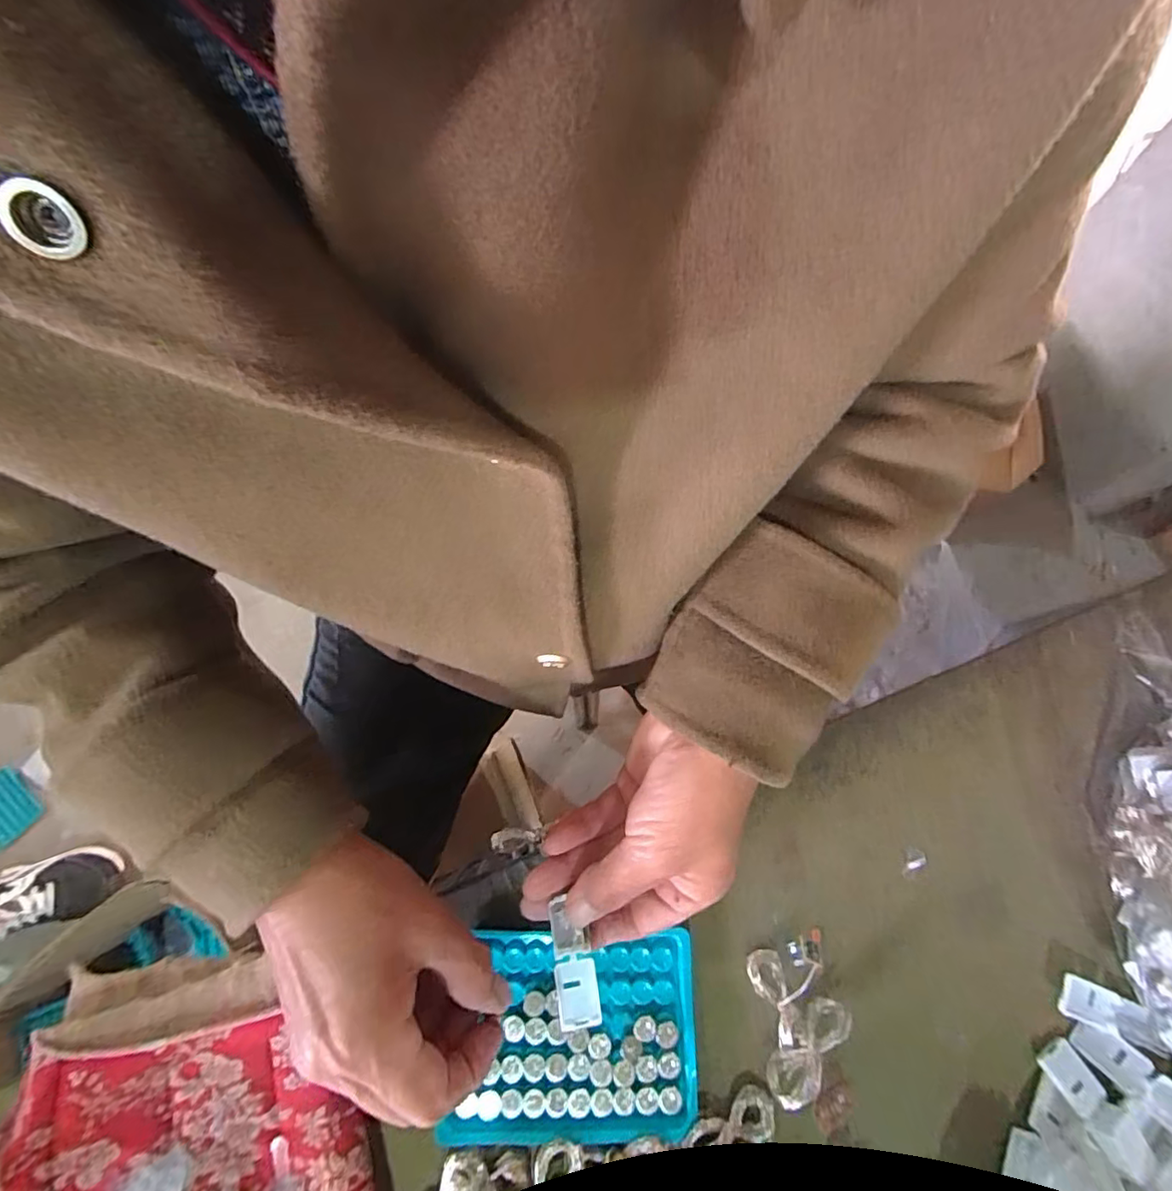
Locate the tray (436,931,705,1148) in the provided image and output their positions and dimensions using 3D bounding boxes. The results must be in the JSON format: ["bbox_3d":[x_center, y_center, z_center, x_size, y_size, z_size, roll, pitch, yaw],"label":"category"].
[{"bbox_3d":[-0.006,0.226,0.287,0.122,0.007,0.091,-2,74,1],"label":"tray"}]

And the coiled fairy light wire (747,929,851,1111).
[{"bbox_3d":[0.109,0.214,0.282,0.041,0.021,0.065,-6,74,0],"label":"coiled fairy light wire"}]

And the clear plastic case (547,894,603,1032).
[{"bbox_3d":[-0.007,0.177,0.267,0.020,0.009,0.053,-16,67,-3],"label":"clear plastic case"}]

